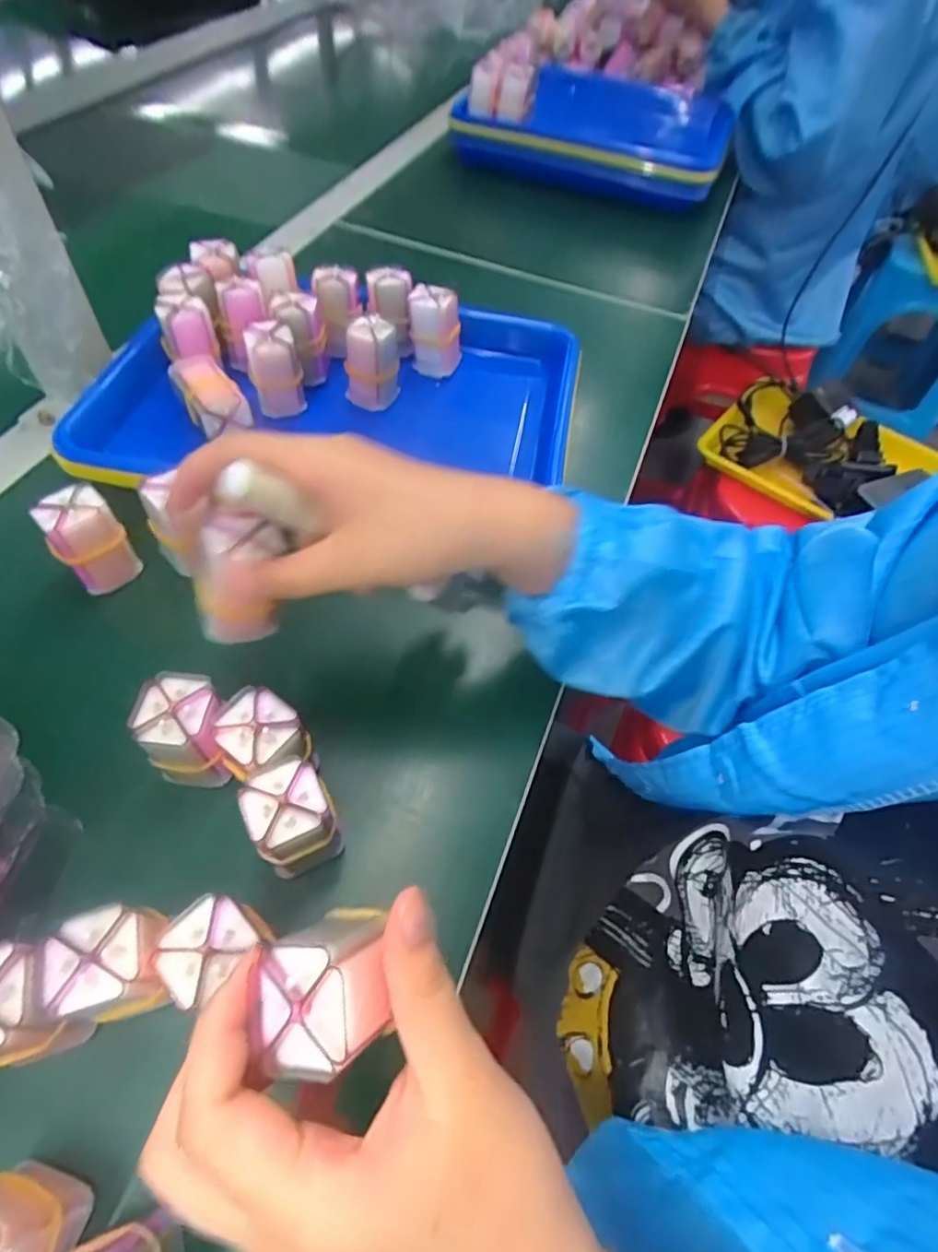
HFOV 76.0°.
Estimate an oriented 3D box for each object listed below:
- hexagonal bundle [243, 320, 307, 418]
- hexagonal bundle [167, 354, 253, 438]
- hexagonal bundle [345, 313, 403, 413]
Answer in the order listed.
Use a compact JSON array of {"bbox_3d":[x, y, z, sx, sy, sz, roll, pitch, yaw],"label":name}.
[{"bbox_3d":[-0.135,-0.180,0.421,0.032,0.061,0.030,-8,57,-10],"label":"hexagonal bundle"},{"bbox_3d":[-0.180,-0.161,0.416,0.035,0.023,0.057,-29,63,-22],"label":"hexagonal bundle"},{"bbox_3d":[-0.070,-0.188,0.435,0.035,0.059,0.032,2,56,-4],"label":"hexagonal bundle"}]

